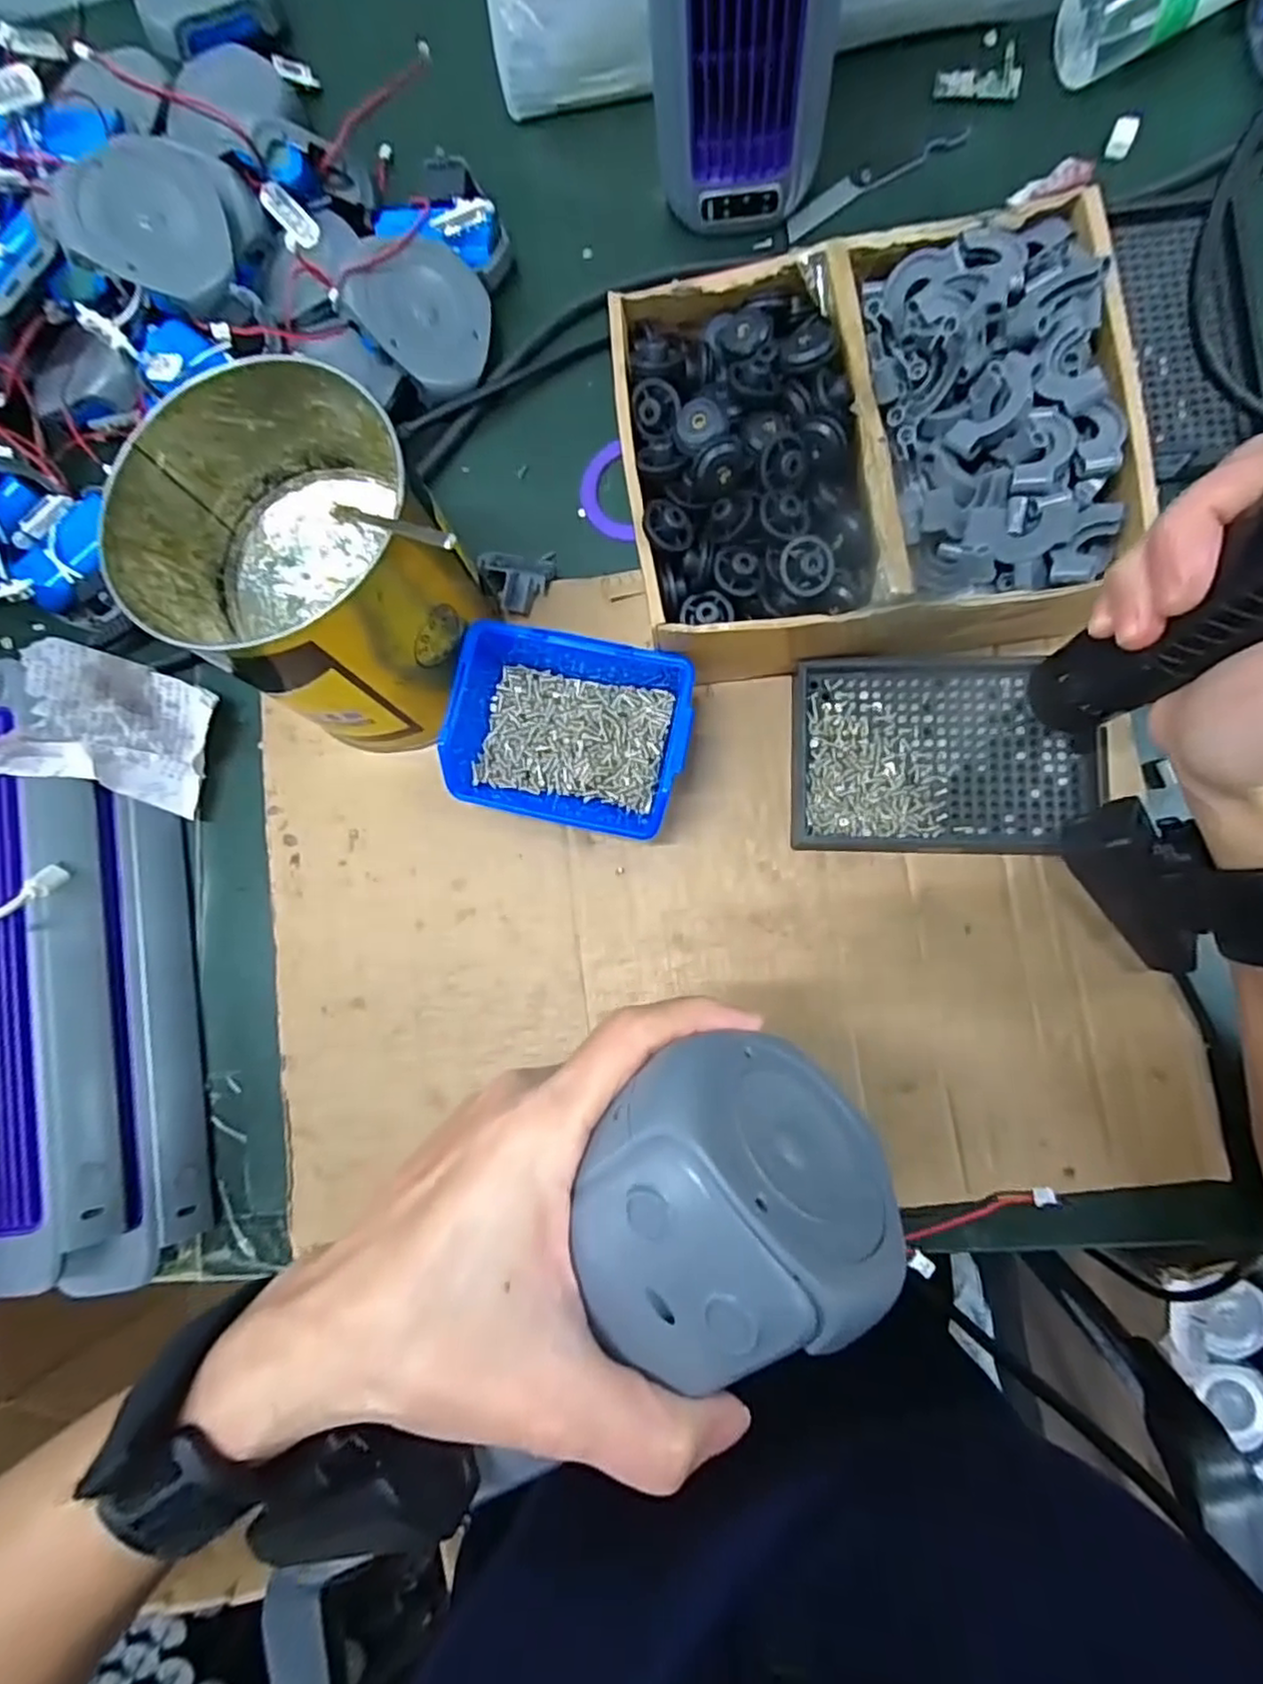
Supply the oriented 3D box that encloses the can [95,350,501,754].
[{"bbox_3d":[-0.134,-0.117,0.319,0.124,0.105,0.134,-25,81,3],"label":"can"}]

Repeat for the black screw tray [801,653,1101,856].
[{"bbox_3d":[0.145,-0.042,0.330,0.131,0.018,0.092,1,83,6],"label":"black screw tray"}]

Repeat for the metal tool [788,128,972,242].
[{"bbox_3d":[0.137,-0.372,0.389,0.109,0.008,0.013,-27,81,2],"label":"metal tool"}]

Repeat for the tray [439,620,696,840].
[{"bbox_3d":[-0.028,-0.054,0.337,0.112,0.041,0.088,12,85,7],"label":"tray"}]

